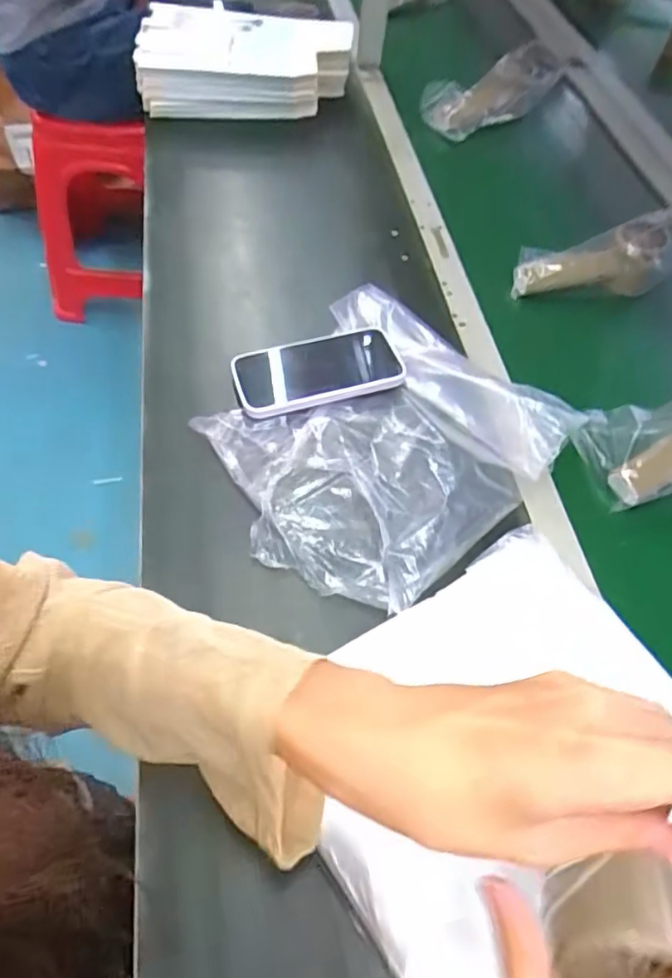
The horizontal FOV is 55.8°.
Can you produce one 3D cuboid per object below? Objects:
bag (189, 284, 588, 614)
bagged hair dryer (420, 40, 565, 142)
[{"bbox_3d":[0.032,-0.045,0.523,0.240,0.045,0.266,39,60,19],"label":"bag"},{"bbox_3d":[0.203,-0.521,0.841,0.182,0.059,0.071,-23,59,3],"label":"bagged hair dryer"}]

